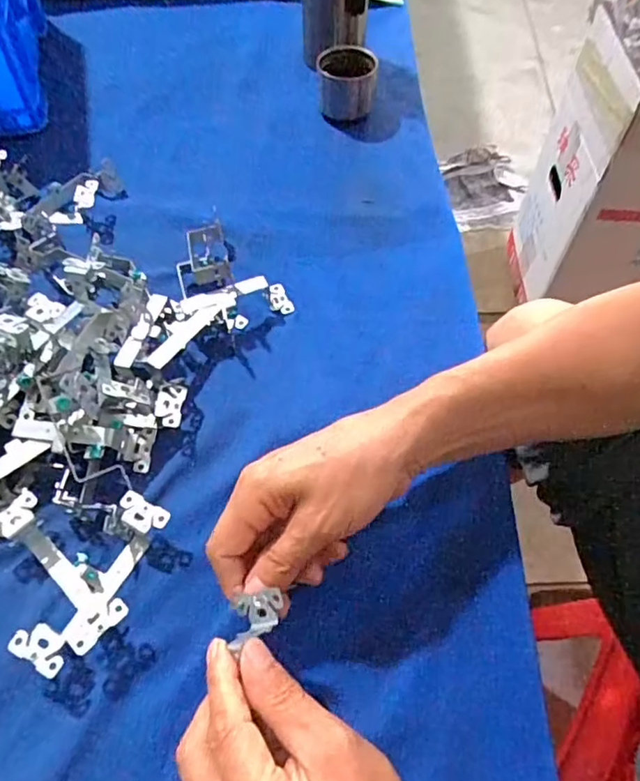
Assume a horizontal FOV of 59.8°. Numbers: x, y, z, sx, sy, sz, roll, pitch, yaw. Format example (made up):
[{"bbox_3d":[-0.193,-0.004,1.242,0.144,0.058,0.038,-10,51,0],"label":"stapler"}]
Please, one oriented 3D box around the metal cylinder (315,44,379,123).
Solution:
[{"bbox_3d":[0.028,-0.334,0.610,0.062,0.063,0.068,0,59,-2],"label":"metal cylinder"}]

